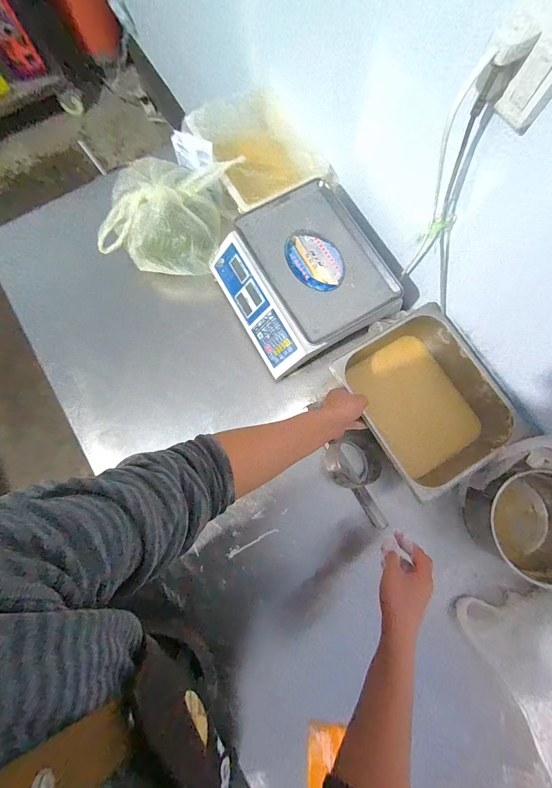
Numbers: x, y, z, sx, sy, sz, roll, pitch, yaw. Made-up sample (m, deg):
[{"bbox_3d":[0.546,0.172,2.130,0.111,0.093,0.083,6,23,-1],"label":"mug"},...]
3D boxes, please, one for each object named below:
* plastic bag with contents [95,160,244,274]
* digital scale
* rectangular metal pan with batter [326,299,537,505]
[{"bbox_3d":[-0.242,-0.422,0.710,0.240,0.132,0.262,17,79,3],"label":"plastic bag with contents"},{"bbox_3d":[0.056,-0.257,0.706,0.330,0.126,0.341,-32,81,-6],"label":"digital scale"},{"bbox_3d":[0.308,0.016,0.659,0.275,0.114,0.320,-32,81,-6],"label":"rectangular metal pan with batter"}]

